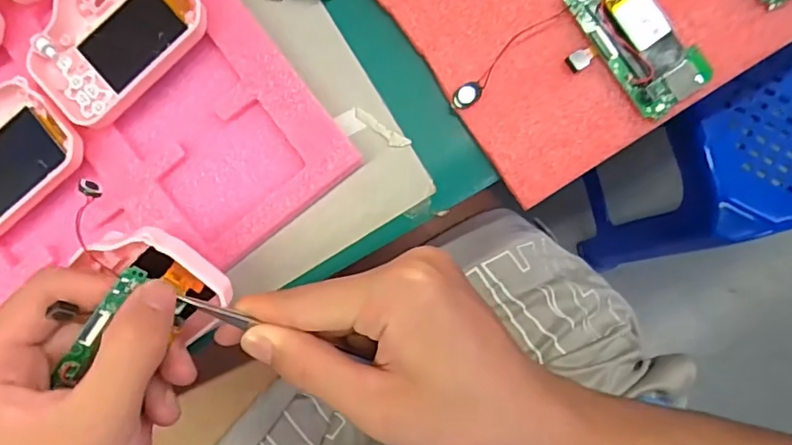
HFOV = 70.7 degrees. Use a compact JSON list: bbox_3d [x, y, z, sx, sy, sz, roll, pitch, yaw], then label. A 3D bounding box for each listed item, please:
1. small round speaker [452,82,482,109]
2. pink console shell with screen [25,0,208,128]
[{"bbox_3d":[0.034,-0.061,0.268,0.015,0.008,0.011,-45,86,3],"label":"small round speaker"},{"bbox_3d":[-0.137,-0.091,0.272,0.082,0.018,0.061,-43,86,3],"label":"pink console shell with screen"}]

